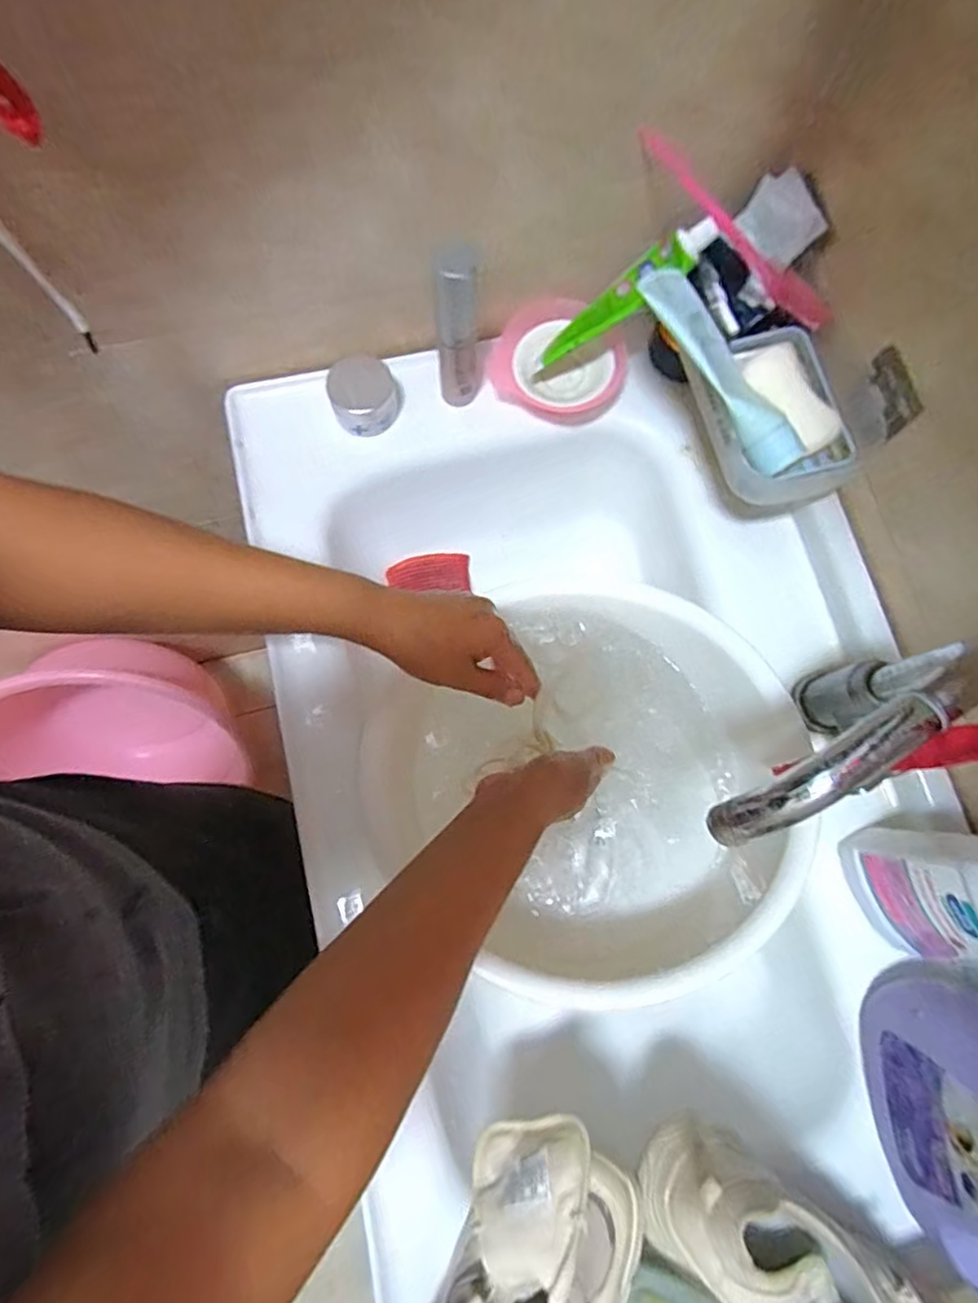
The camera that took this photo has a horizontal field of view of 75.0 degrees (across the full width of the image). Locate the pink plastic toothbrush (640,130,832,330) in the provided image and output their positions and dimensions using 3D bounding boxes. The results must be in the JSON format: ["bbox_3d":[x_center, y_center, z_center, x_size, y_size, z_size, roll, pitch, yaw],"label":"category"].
[{"bbox_3d":[0.188,-0.318,0.484,0.191,0.021,0.021,39,78,-12],"label":"pink plastic toothbrush"}]

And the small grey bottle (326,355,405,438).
[{"bbox_3d":[-0.109,-0.228,0.572,0.064,0.058,0.057,-11,78,-4],"label":"small grey bottle"}]

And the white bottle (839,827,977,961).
[{"bbox_3d":[0.310,0.166,0.389,0.045,0.206,0.099,-25,79,-7],"label":"white bottle"}]

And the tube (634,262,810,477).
[{"bbox_3d":[0.174,-0.210,0.467,0.056,0.037,0.170,-36,80,-9],"label":"tube"}]

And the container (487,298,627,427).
[{"bbox_3d":[0.064,-0.270,0.586,0.119,0.043,0.097,15,77,2],"label":"container"}]

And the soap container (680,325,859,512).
[{"bbox_3d":[0.219,-0.182,0.485,0.115,0.038,0.137,-19,78,-6],"label":"soap container"}]

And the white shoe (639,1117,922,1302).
[{"bbox_3d":[0.205,0.409,0.392,0.244,0.080,0.108,32,78,6],"label":"white shoe"}]

